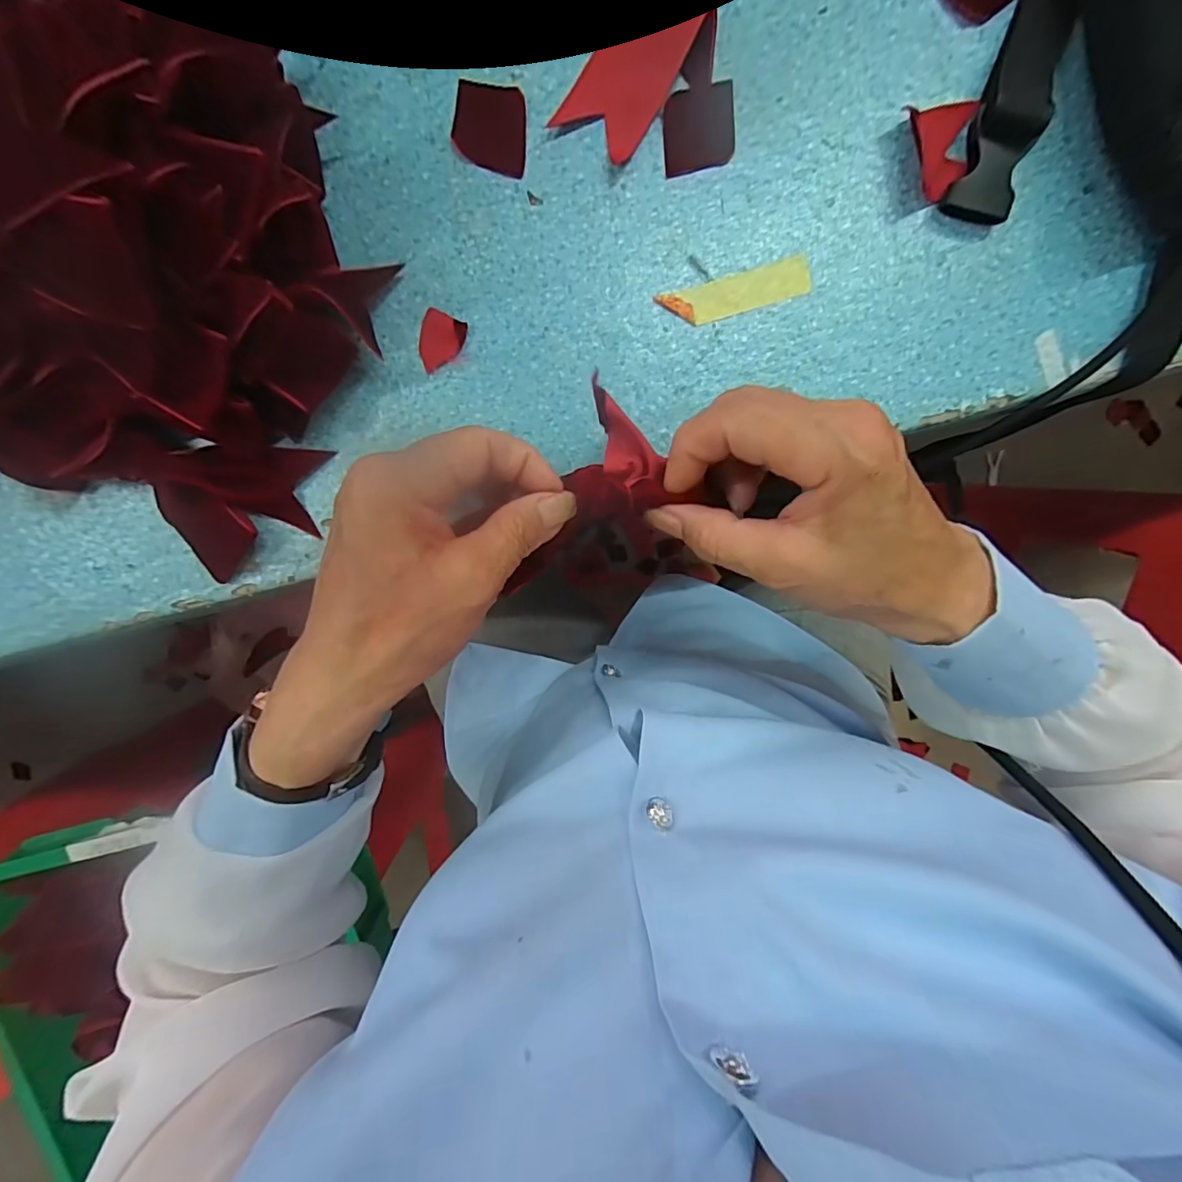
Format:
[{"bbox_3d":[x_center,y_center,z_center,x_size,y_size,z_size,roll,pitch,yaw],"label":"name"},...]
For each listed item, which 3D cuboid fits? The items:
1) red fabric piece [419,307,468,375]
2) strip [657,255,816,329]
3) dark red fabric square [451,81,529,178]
[{"bbox_3d":[-0.074,-0.120,0.252,0.021,0.004,0.027,23,97,-3],"label":"red fabric piece"},{"bbox_3d":[0.070,-0.143,0.249,0.071,0.004,0.018,-16,97,3],"label":"strip"},{"bbox_3d":[-0.046,-0.214,0.239,0.035,0.004,0.034,11,98,-1],"label":"dark red fabric square"}]

